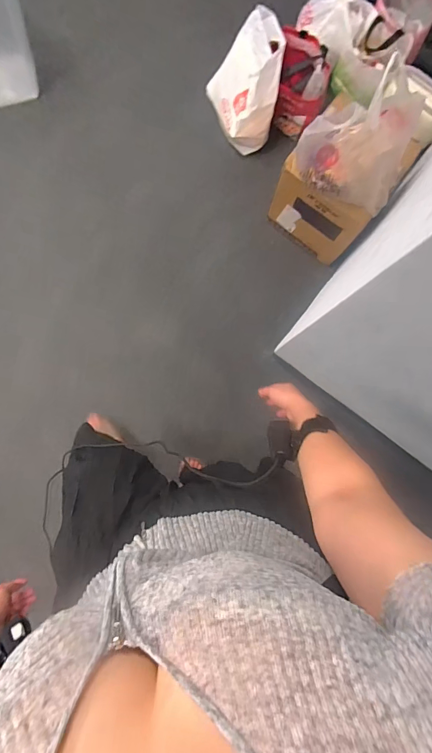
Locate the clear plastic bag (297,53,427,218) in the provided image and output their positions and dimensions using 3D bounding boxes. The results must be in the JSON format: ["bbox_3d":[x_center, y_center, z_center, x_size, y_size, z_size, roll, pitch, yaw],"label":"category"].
[{"bbox_3d":[0.386,-0.612,0.976,0.295,0.274,0.172,23,84,-1],"label":"clear plastic bag"}]

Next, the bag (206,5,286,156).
[{"bbox_3d":[0.095,-1.046,1.350,0.238,0.237,0.340,5,85,-3],"label":"bag"}]

